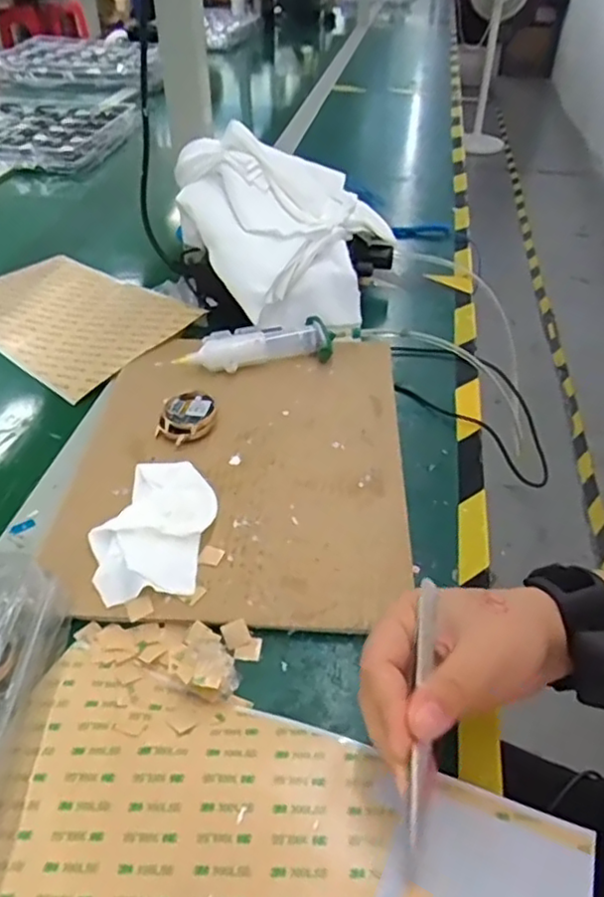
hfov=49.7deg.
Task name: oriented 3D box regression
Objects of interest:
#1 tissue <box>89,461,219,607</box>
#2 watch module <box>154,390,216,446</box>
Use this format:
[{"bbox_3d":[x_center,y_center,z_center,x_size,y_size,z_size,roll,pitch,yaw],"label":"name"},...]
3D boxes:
[{"bbox_3d":[-0.101,0.052,0.450,0.072,0.016,0.122,5,40,5],"label":"tissue"},{"bbox_3d":[-0.094,-0.026,0.536,0.045,0.015,0.053,7,40,8],"label":"watch module"}]

